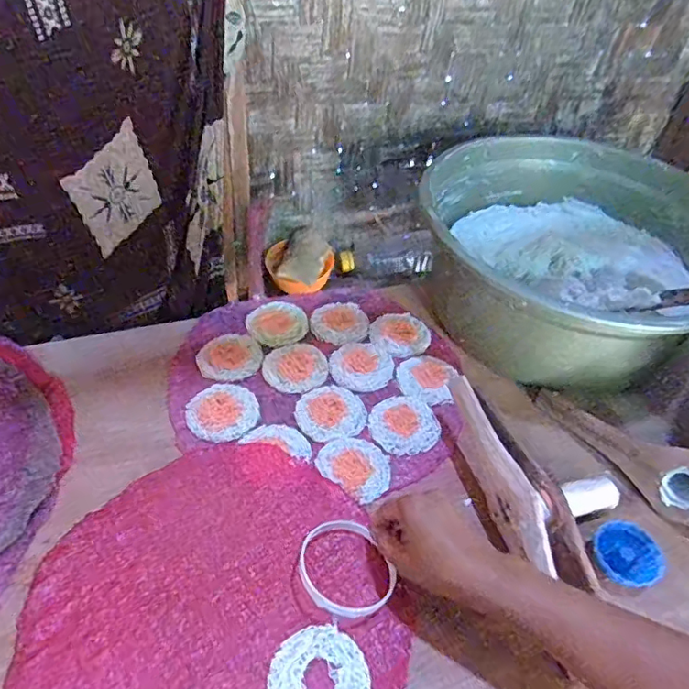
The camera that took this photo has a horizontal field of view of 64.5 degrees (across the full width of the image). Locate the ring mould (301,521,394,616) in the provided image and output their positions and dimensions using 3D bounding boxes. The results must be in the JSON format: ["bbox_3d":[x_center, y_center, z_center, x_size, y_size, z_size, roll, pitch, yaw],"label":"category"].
[{"bbox_3d":[-0.002,0.205,0.497,0.085,0.013,0.087,17,36,-13],"label":"ring mould"}]

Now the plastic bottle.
[{"bbox_3d":[0.073,-0.158,0.964,0.166,0.066,0.055,0,44,-5],"label":"plastic bottle"}]

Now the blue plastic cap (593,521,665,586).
[{"bbox_3d":[0.276,0.204,0.532,0.064,0.023,0.057,36,52,26],"label":"blue plastic cap"}]

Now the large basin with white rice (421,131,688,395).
[{"bbox_3d":[0.300,-0.115,0.753,0.384,0.170,0.396,4,45,-4],"label":"large basin with white rice"}]

